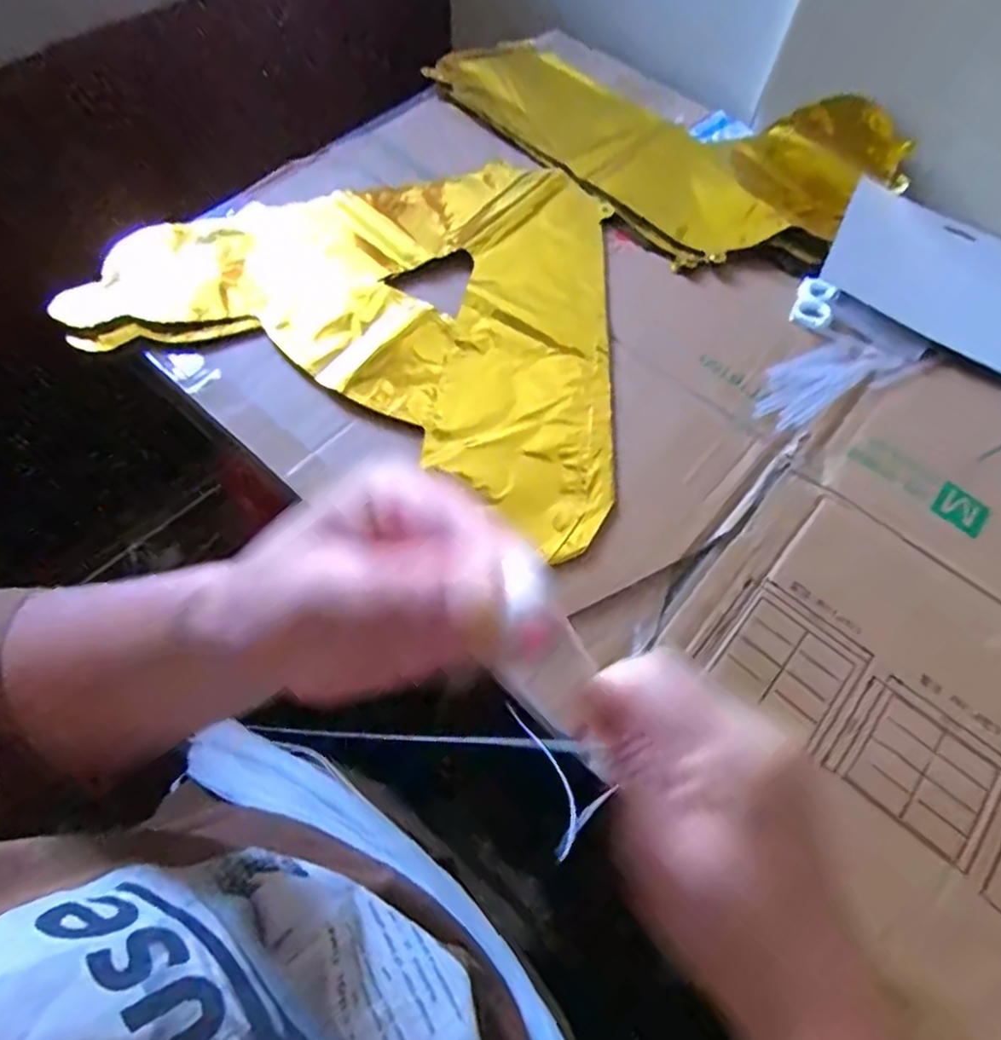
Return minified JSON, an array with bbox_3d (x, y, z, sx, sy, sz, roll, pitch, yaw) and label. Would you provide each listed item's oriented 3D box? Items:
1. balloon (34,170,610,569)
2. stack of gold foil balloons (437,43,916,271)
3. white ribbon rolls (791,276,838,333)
[{"bbox_3d":[-0.074,-0.181,0.482,0.392,0.013,0.313,22,64,8],"label":"balloon"},{"bbox_3d":[0.146,-0.368,0.577,0.233,0.034,0.386,-40,72,-21],"label":"stack of gold foil balloons"},{"bbox_3d":[0.248,-0.170,0.502,0.029,0.007,0.047,22,64,8],"label":"white ribbon rolls"}]

